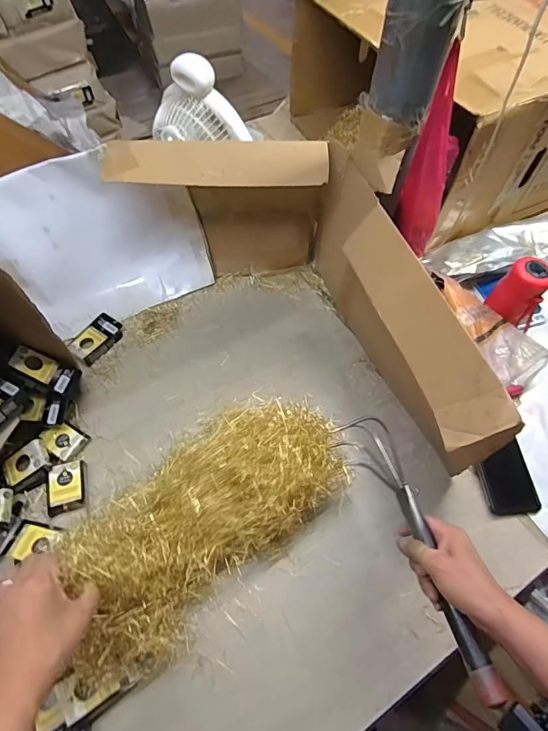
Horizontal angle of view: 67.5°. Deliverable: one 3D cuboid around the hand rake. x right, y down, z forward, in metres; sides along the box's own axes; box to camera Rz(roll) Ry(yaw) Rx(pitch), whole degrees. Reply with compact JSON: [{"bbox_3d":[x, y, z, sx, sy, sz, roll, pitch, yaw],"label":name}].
[{"bbox_3d":[0.156,0.206,0.479,0.058,0.082,0.308,-13,53,-11],"label":"hand rake"}]

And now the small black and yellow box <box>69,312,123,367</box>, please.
[{"bbox_3d":[-0.333,-0.052,0.771,0.056,0.020,0.096,32,63,15],"label":"small black and yellow box"}]

